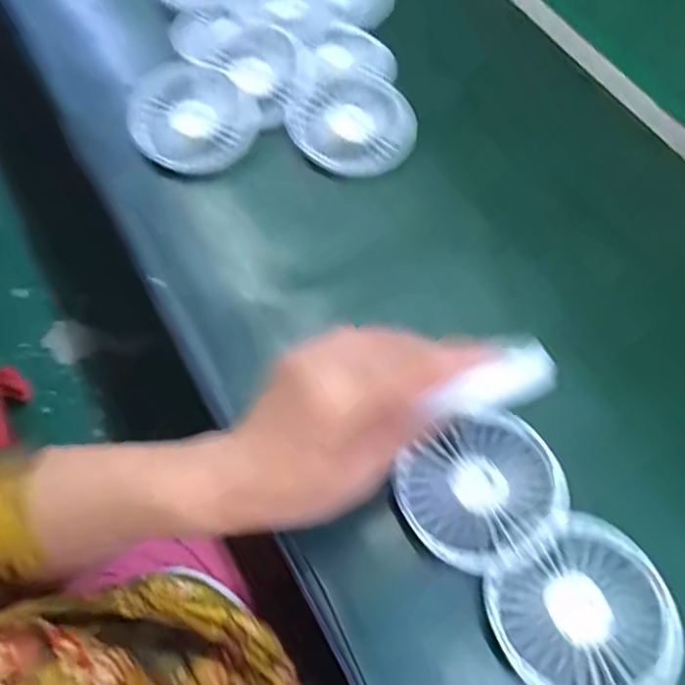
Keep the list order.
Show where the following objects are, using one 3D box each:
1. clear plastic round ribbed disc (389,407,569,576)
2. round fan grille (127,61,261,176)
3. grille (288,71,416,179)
[{"bbox_3d":[0.078,0.080,0.318,0.088,0.013,0.081,1,64,-2],"label":"clear plastic round ribbed disc"},{"bbox_3d":[-0.119,-0.172,0.443,0.097,0.025,0.087,32,67,12],"label":"round fan grille"},{"bbox_3d":[0.007,-0.175,0.452,0.097,0.013,0.095,1,64,-2],"label":"grille"}]

